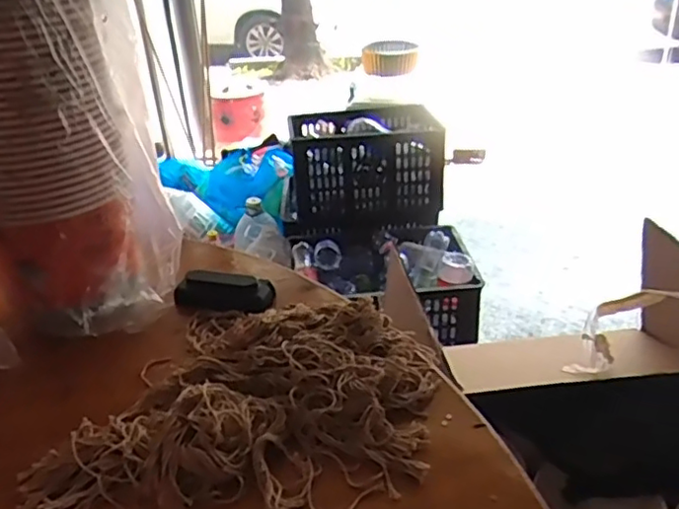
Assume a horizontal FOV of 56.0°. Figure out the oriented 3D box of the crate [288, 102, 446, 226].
[{"bbox_3d":[0.077,-0.266,1.925,0.438,0.276,0.258,-4,30,-1],"label":"crate"}]

